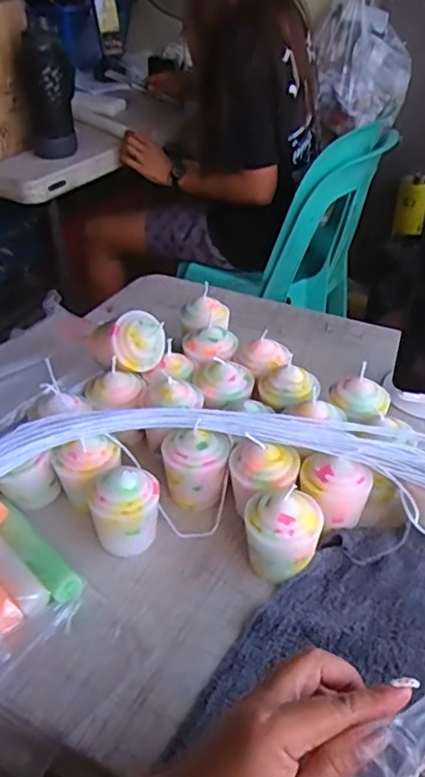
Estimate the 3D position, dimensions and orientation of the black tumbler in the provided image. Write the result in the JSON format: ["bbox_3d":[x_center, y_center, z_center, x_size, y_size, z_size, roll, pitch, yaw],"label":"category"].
[{"bbox_3d":[-0.347,-0.625,1.303,0.093,0.241,0.087,-2,37,1],"label":"black tumbler"}]

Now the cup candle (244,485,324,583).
[{"bbox_3d":[0.054,0.110,0.473,0.057,0.067,0.054,3,37,7],"label":"cup candle"}]

